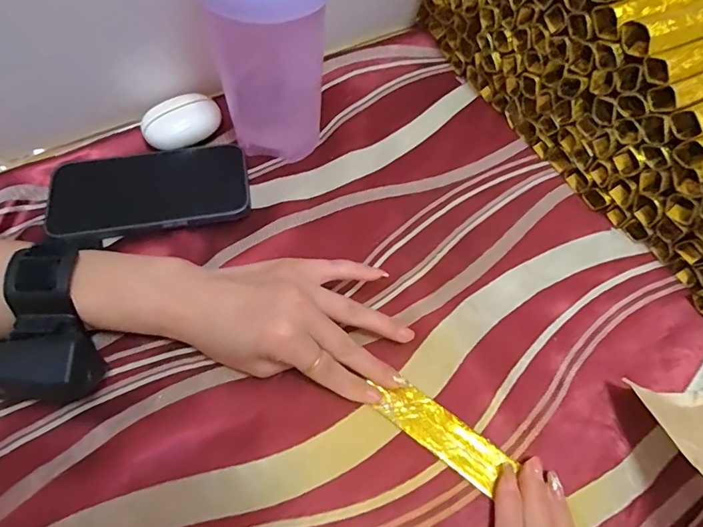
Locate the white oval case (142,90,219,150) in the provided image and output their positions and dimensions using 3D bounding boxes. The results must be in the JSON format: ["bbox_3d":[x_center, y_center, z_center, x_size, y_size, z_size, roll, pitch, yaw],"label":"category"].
[{"bbox_3d":[-0.142,-0.118,0.392,0.062,0.024,0.038,-30,66,-18],"label":"white oval case"}]

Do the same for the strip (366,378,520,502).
[{"bbox_3d":[0.056,0.105,0.293,0.081,0.004,0.028,33,64,14],"label":"strip"}]

